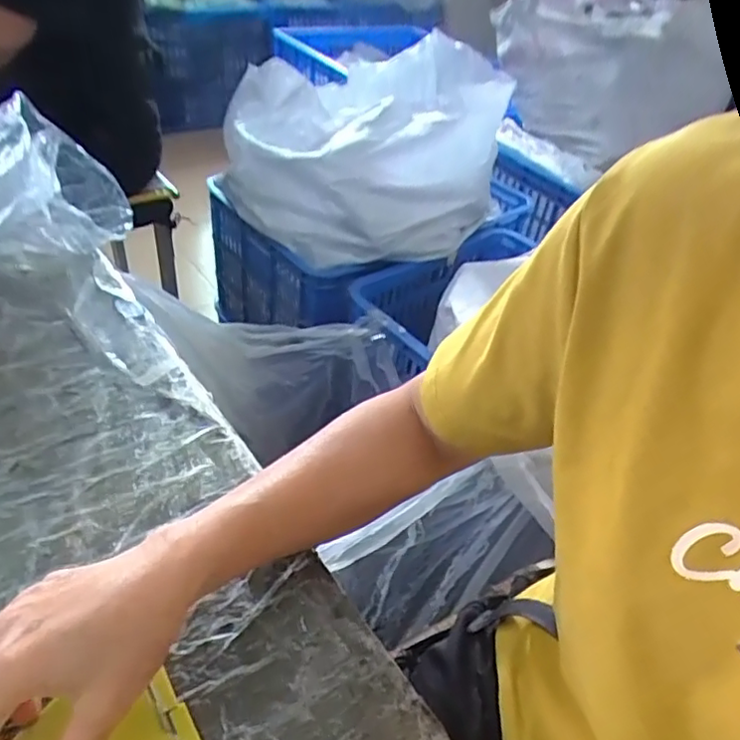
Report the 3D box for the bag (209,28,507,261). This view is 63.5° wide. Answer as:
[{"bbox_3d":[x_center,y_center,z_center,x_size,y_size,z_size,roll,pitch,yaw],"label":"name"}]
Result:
[{"bbox_3d":[-0.027,-0.414,1.082,0.429,0.279,0.397,-10,44,-21],"label":"bag"}]

